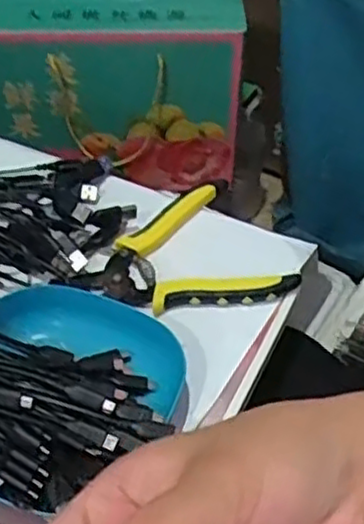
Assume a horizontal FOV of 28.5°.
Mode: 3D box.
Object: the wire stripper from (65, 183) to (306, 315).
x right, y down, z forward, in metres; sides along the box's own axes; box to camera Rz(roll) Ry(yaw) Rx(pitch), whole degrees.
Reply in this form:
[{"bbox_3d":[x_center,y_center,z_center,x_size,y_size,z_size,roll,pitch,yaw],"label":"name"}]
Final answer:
[{"bbox_3d":[-0.005,0.001,0.505,0.135,0.018,0.106,-20,52,-18],"label":"wire stripper"}]

